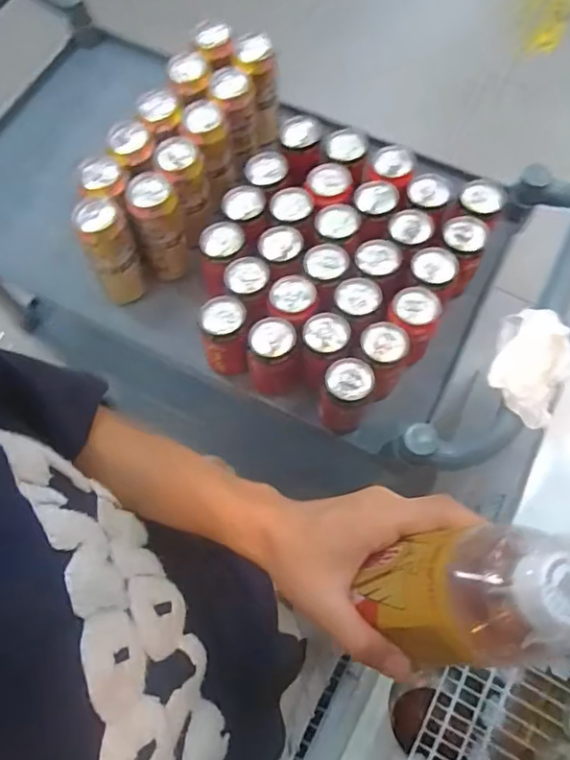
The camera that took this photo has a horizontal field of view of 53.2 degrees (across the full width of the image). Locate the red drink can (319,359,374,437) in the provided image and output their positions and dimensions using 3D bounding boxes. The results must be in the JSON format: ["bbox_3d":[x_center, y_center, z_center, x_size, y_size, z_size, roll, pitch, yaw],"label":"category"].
[{"bbox_3d":[0.078,0.023,0.740,0.057,0.117,0.065,20,73,8],"label":"red drink can"}]

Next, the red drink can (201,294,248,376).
[{"bbox_3d":[-0.078,-0.057,0.764,0.060,0.101,0.076,-6,71,0],"label":"red drink can"}]

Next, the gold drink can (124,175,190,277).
[{"bbox_3d":[-0.175,-0.213,0.802,0.067,0.146,0.076,-18,71,-4],"label":"gold drink can"}]

